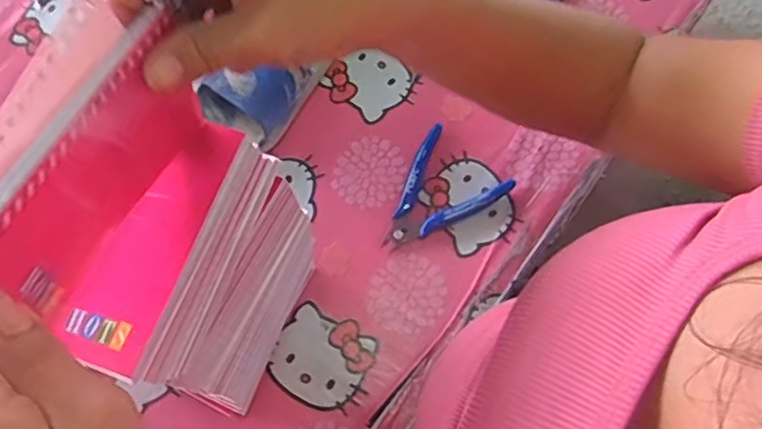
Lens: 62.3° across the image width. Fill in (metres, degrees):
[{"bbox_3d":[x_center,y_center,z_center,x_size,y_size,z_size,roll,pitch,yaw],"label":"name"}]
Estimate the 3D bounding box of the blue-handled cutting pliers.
[{"bbox_3d":[0.045,-0.015,0.540,0.084,0.015,0.111,43,76,13],"label":"blue-handled cutting pliers"}]

